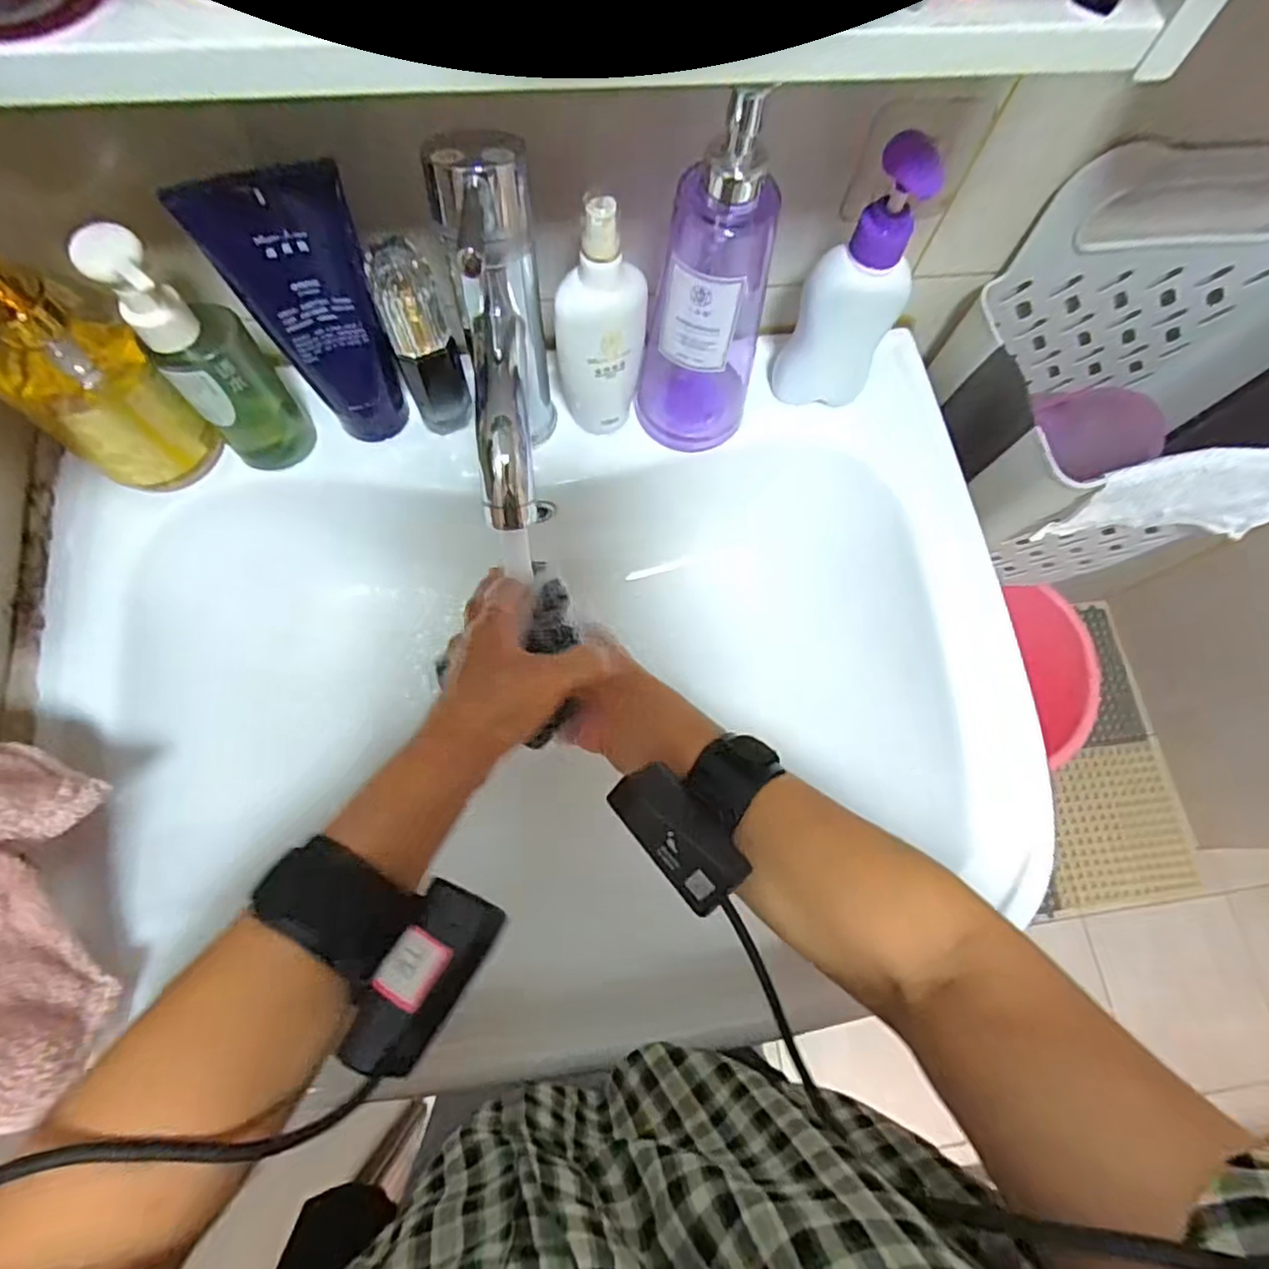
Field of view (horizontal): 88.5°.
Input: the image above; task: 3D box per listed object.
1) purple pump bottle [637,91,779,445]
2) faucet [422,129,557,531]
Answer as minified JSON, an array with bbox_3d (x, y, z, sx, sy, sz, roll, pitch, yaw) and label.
[{"bbox_3d":[0.042,-0.192,0.382,0.072,0.205,0.054,10,64,3],"label":"purple pump bottle"},{"bbox_3d":[-0.063,-0.129,0.339,0.044,0.178,0.125,-8,64,-6],"label":"faucet"}]

